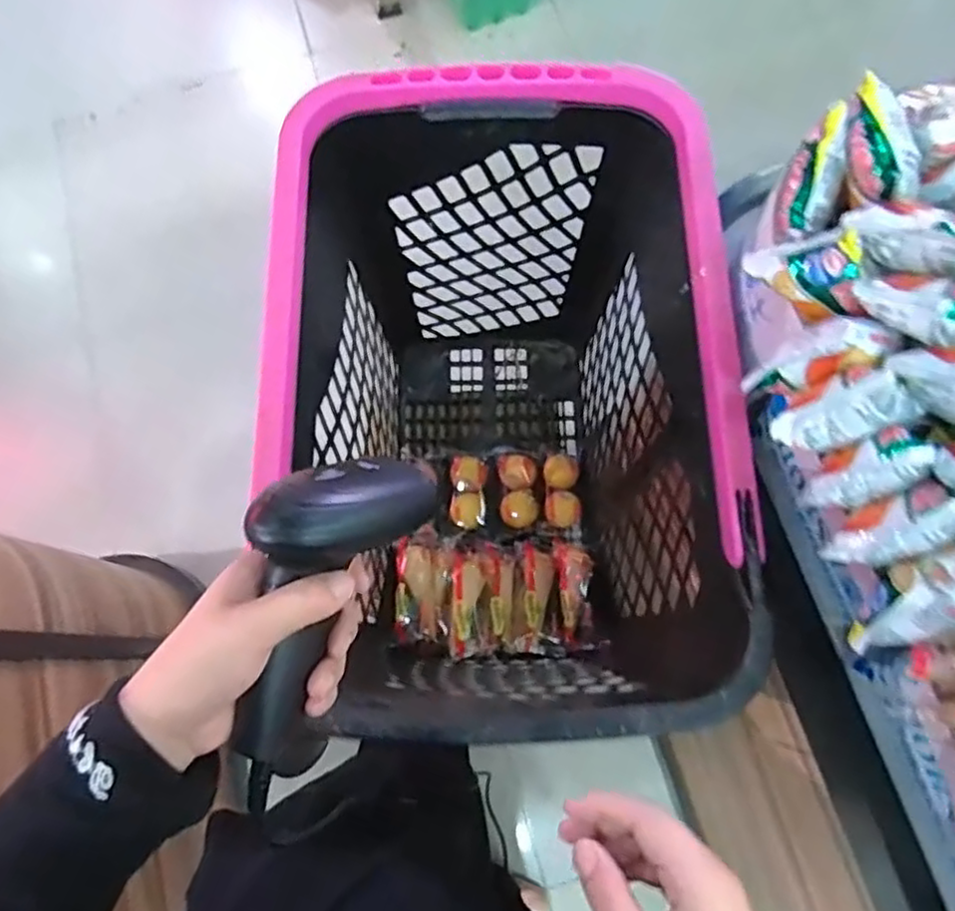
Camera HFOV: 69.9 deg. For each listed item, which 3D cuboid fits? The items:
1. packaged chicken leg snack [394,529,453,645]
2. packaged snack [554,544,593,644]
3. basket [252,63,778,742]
[{"bbox_3d":[-0.067,0.160,0.854,0.064,0.046,0.135,3,73,1],"label":"packaged chicken leg snack"},{"bbox_3d":[0.122,0.169,0.860,0.042,0.034,0.122,0,73,0],"label":"packaged snack"},{"bbox_3d":[0.019,-0.012,0.759,0.367,0.474,0.550,0,73,0],"label":"basket"}]

